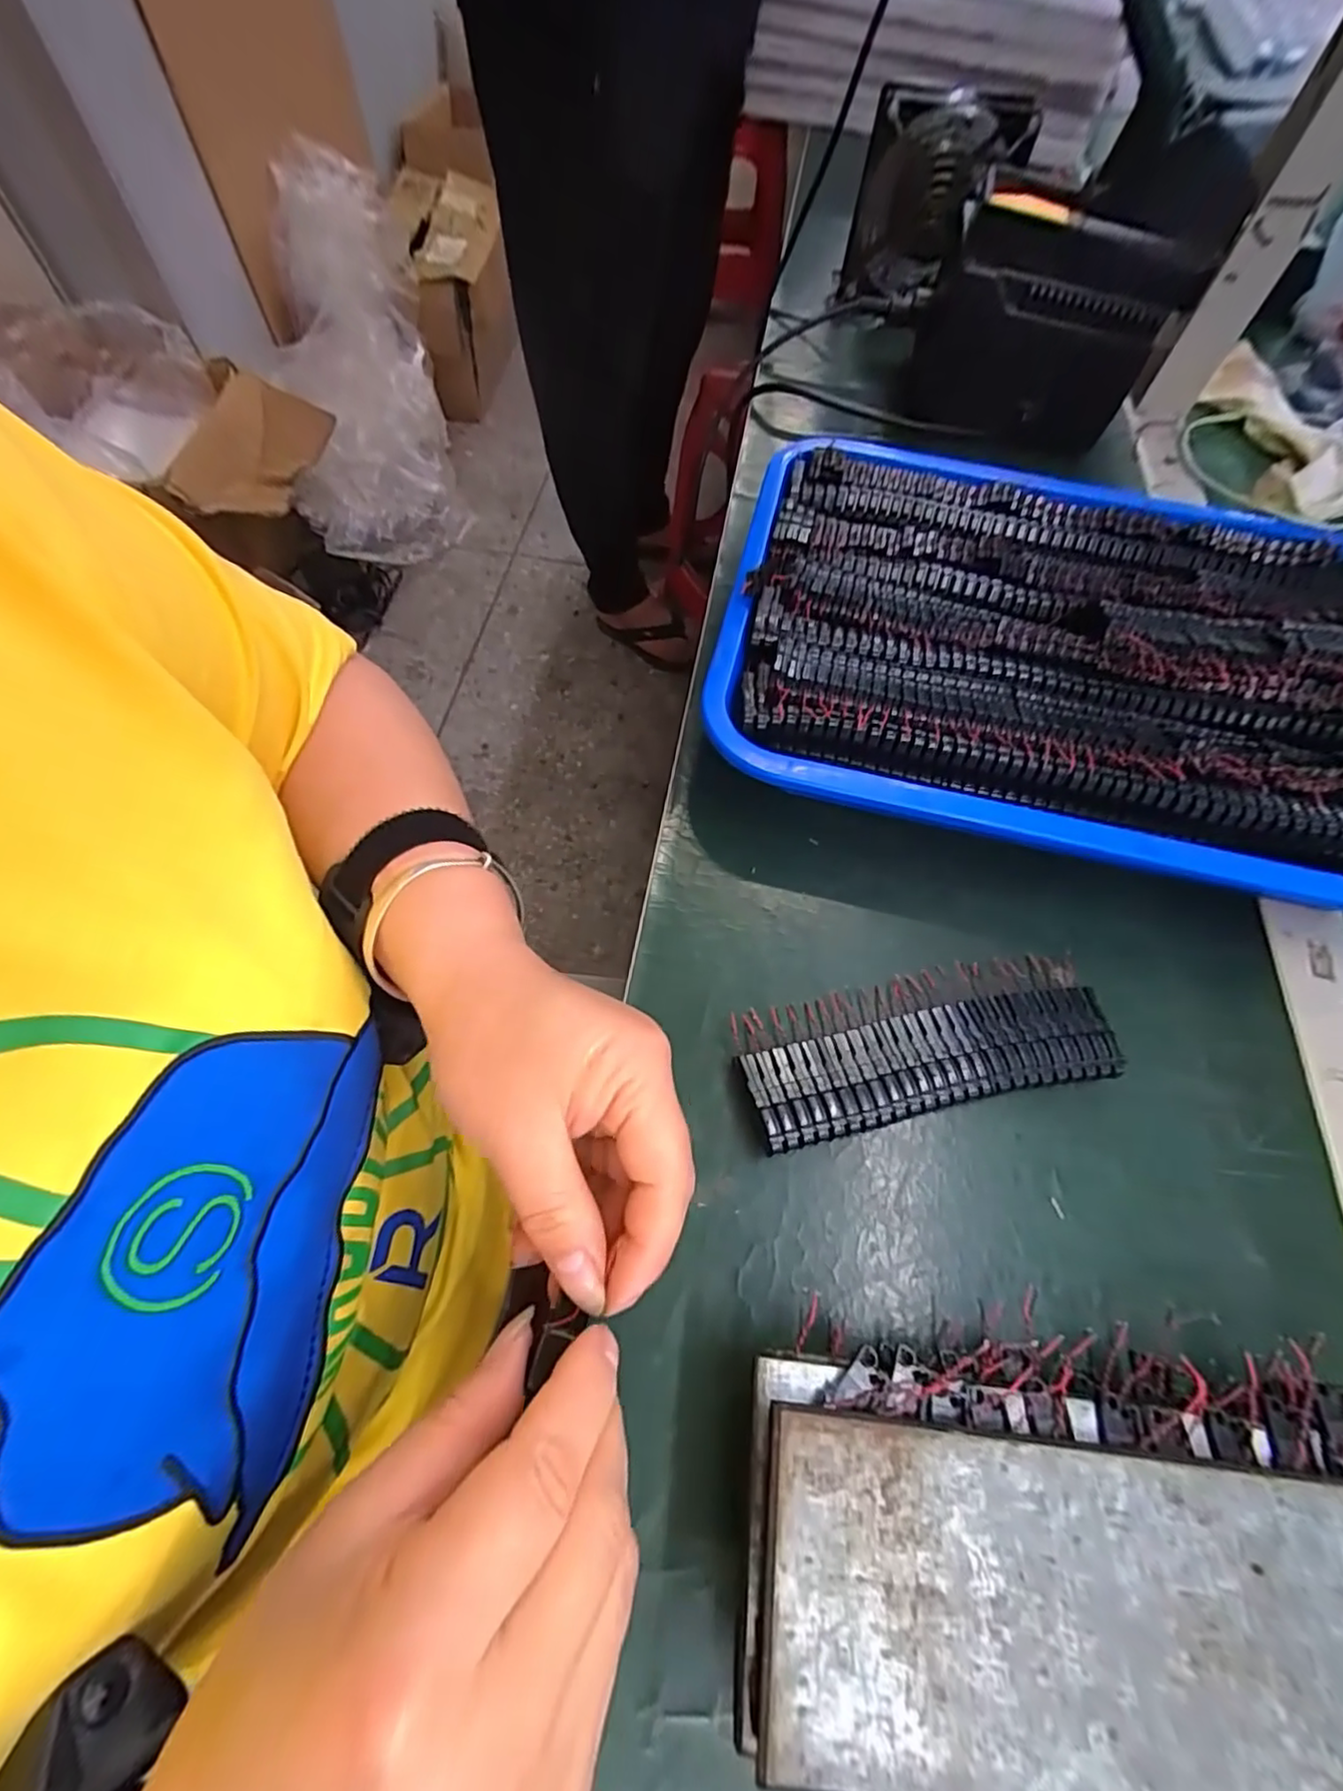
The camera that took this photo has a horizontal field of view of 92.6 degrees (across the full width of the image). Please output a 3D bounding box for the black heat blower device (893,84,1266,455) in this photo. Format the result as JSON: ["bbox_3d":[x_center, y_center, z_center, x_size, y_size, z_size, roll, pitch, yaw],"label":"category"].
[{"bbox_3d":[0.255,-0.400,0.425,0.155,0.136,0.094,15,64,5],"label":"black heat blower device"}]

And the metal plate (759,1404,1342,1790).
[{"bbox_3d":[0.121,0.185,0.162,0.194,0.004,0.070,7,64,0],"label":"metal plate"}]

